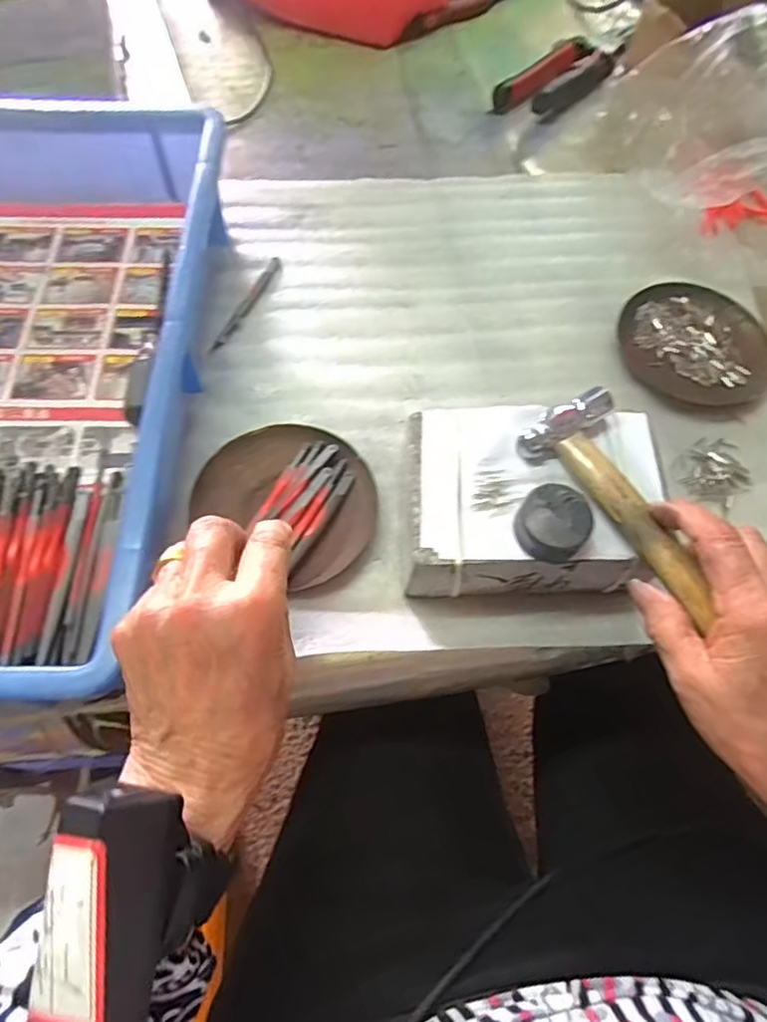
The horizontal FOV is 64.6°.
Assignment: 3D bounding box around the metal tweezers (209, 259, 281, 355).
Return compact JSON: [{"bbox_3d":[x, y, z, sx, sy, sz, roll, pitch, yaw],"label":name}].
[{"bbox_3d":[-0.104,-0.161,0.470,0.009,0.004,0.105,20,64,8],"label":"metal tweezers"}]

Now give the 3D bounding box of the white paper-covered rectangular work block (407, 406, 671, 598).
[{"bbox_3d":[0.088,-0.001,0.365,0.143,0.062,0.106,0,63,-2],"label":"white paper-covered rectangular work block"}]

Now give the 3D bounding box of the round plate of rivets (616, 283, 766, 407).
[{"bbox_3d":[0.238,-0.128,0.461,0.115,0.012,0.104,27,65,11],"label":"round plate of rivets"}]

